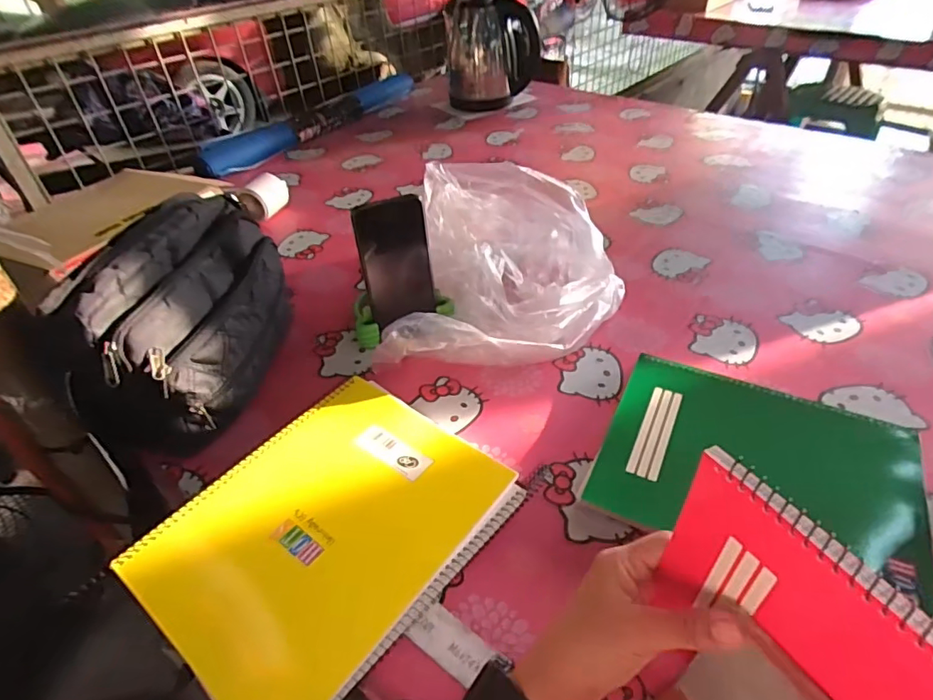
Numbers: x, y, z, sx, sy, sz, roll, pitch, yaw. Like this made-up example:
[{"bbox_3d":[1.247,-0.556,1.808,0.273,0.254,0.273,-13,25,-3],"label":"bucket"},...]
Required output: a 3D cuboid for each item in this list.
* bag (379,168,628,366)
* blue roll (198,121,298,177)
[{"bbox_3d":[0.054,-0.101,0.636,0.240,0.124,0.305,3,42,7],"label":"bag"},{"bbox_3d":[-0.437,-0.399,1.060,0.071,0.049,0.199,25,49,27],"label":"blue roll"}]

